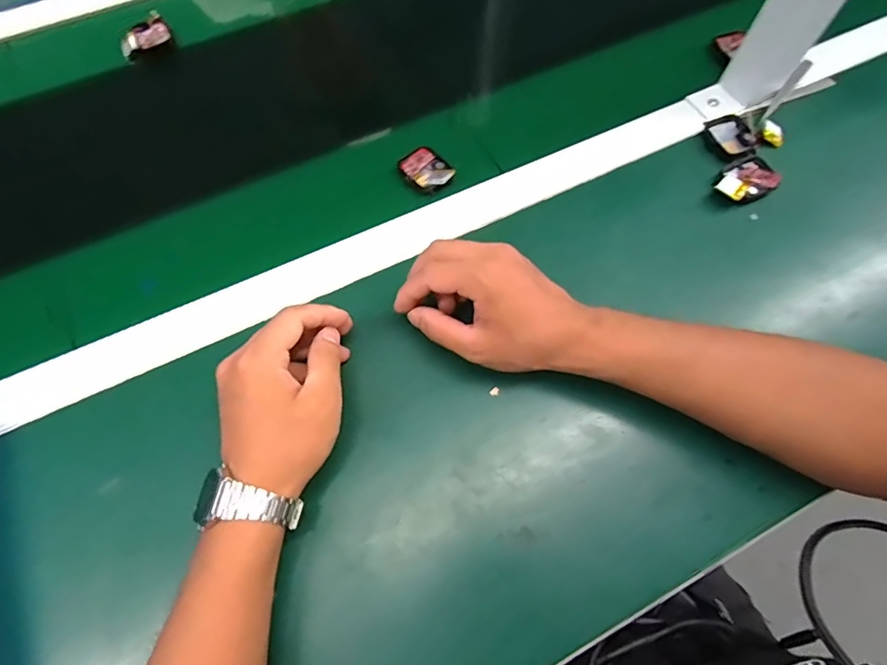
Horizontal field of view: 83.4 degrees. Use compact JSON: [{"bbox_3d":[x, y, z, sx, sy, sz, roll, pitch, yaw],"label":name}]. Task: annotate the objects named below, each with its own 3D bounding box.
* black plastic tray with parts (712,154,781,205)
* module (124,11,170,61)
[{"bbox_3d":[0.264,-0.133,0.432,0.053,0.014,0.040,-34,71,-14],"label":"black plastic tray with parts"},{"bbox_3d":[-0.309,-0.305,0.512,0.052,0.017,0.027,-38,72,-16],"label":"module"}]

